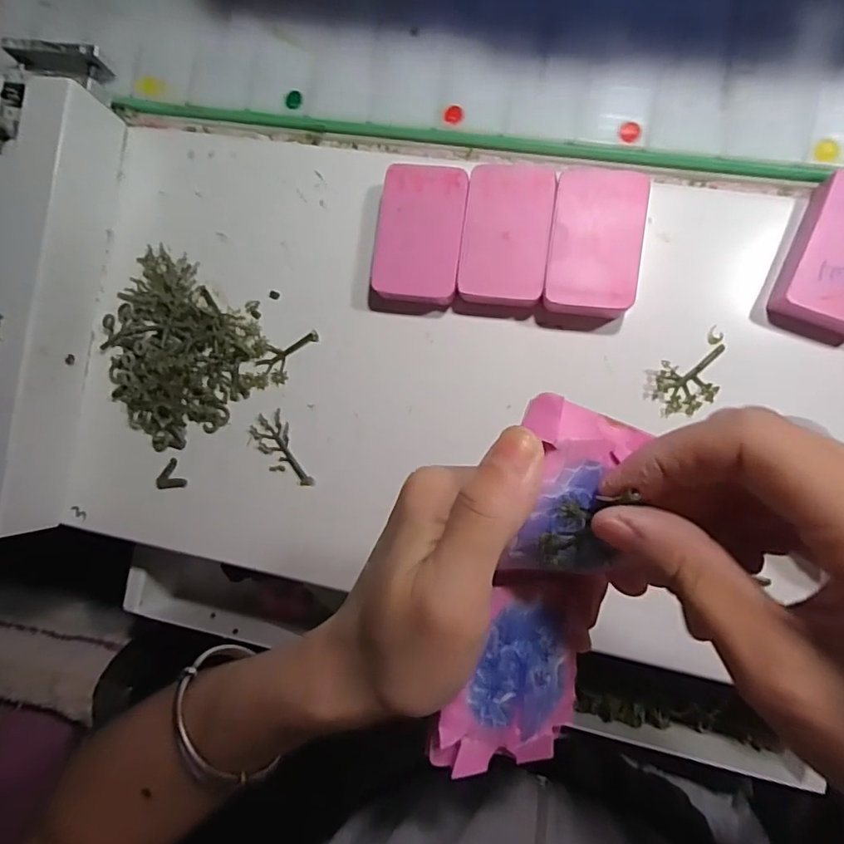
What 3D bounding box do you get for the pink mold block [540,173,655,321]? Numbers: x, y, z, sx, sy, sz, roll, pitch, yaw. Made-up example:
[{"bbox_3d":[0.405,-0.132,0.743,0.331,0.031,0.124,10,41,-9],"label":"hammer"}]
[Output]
[{"bbox_3d":[0.091,-0.092,0.287,0.045,0.022,0.075,7,90,8],"label":"pink mold block"}]

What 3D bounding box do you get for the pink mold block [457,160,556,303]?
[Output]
[{"bbox_3d":[0.046,-0.100,0.294,0.045,0.019,0.074,7,90,8],"label":"pink mold block"}]

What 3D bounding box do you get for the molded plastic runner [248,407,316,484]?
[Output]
[{"bbox_3d":[-0.083,0.018,0.318,0.022,0.004,0.048,-26,86,7],"label":"molded plastic runner"}]

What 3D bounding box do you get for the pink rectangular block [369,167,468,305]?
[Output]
[{"bbox_3d":[-0.001,-0.103,0.302,0.047,0.019,0.072,8,90,8],"label":"pink rectangular block"}]

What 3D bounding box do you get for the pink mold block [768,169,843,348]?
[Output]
[{"bbox_3d":[0.210,-0.082,0.270,0.047,0.017,0.075,21,92,8],"label":"pink mold block"}]

